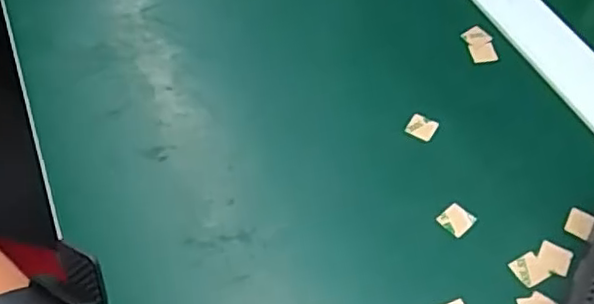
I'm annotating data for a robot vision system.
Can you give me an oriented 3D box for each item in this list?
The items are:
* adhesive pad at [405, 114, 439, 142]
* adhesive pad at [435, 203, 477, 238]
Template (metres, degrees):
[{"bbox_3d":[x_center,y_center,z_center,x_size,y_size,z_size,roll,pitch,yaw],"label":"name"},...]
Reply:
[{"bbox_3d":[0.074,-0.014,0.375,0.016,0.005,0.013,25,59,19],"label":"adhesive pad"},{"bbox_3d":[0.085,0.036,0.337,0.017,0.004,0.016,-37,61,-22],"label":"adhesive pad"}]

